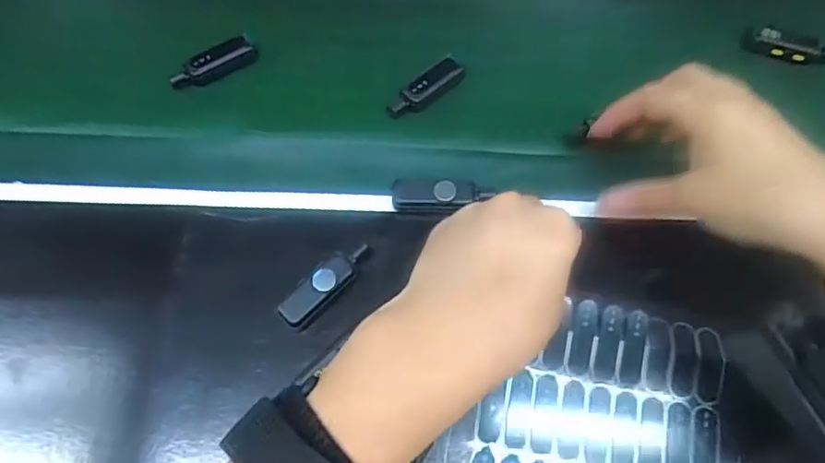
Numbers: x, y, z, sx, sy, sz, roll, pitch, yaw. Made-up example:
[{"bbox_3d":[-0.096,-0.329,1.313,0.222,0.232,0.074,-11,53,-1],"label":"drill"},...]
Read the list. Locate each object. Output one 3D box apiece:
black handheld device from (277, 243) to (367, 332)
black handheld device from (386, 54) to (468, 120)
[{"bbox_3d":[-0.045,0.029,0.290,0.017,0.013,0.055,43,74,14],"label":"black handheld device"},{"bbox_3d":[0.009,-0.090,0.346,0.058,0.013,0.016,-39,74,-14],"label":"black handheld device"}]

